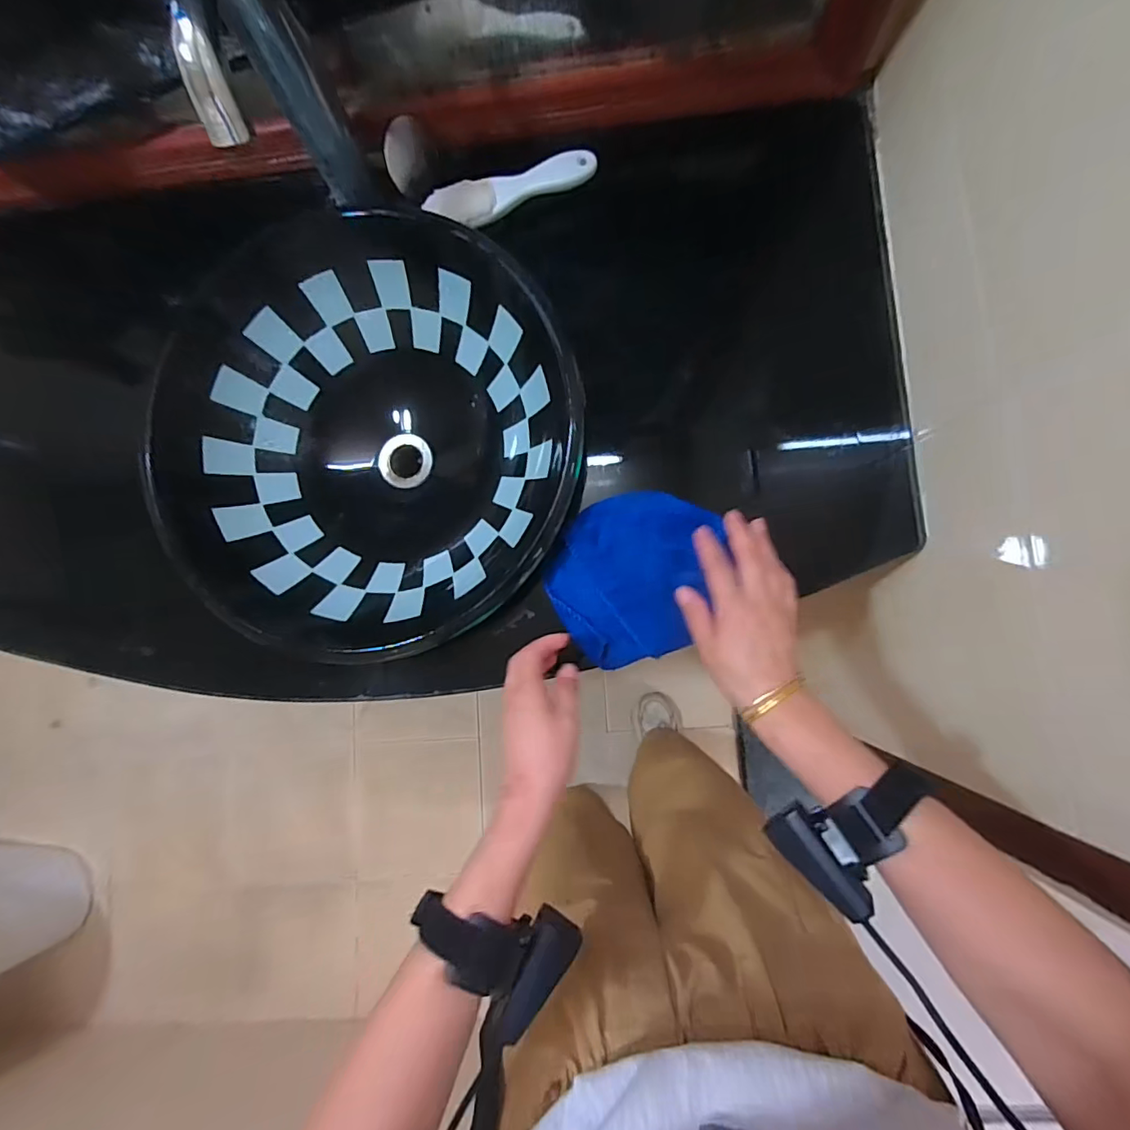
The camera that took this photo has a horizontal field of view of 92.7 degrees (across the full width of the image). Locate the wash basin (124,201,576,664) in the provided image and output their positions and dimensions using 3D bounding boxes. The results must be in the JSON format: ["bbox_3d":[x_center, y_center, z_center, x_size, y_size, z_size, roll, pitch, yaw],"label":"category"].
[{"bbox_3d":[-0.181,-0.117,0.542,0.391,0.128,0.375,-5,84,3],"label":"wash basin"}]

